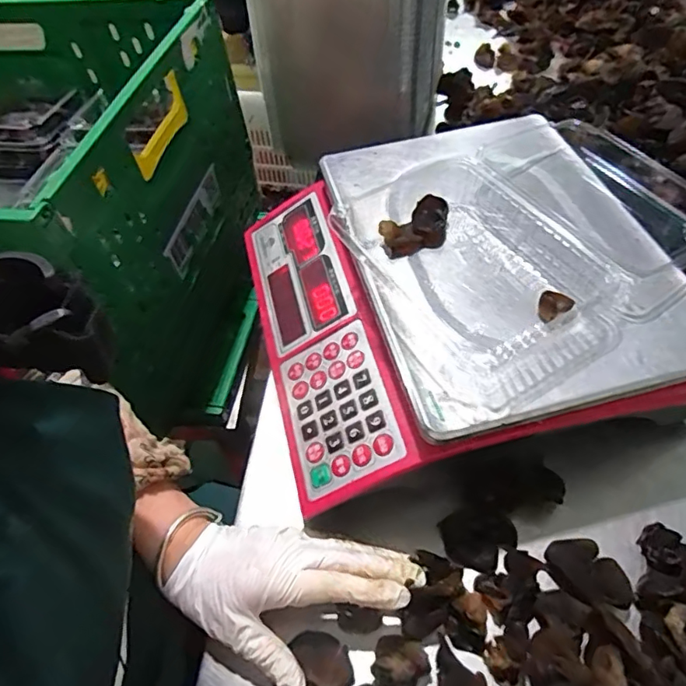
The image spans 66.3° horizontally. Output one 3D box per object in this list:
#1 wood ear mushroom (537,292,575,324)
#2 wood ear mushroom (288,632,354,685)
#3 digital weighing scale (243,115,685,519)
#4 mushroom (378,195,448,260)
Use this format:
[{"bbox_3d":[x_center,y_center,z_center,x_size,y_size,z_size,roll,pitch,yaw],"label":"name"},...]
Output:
[{"bbox_3d":[0.144,-0.027,0.359,0.023,0.012,0.016,-24,55,-13],"label":"wood ear mushroom"},{"bbox_3d":[-0.020,0.207,0.326,0.050,0.015,0.041,-39,59,-22],"label":"wood ear mushroom"},{"bbox_3d":[0.085,-0.037,0.434,0.306,0.099,0.311,-14,53,-5],"label":"digital weighing scale"},{"bbox_3d":[0.058,-0.088,0.404,0.063,0.019,0.032,-32,57,-18],"label":"mushroom"}]

